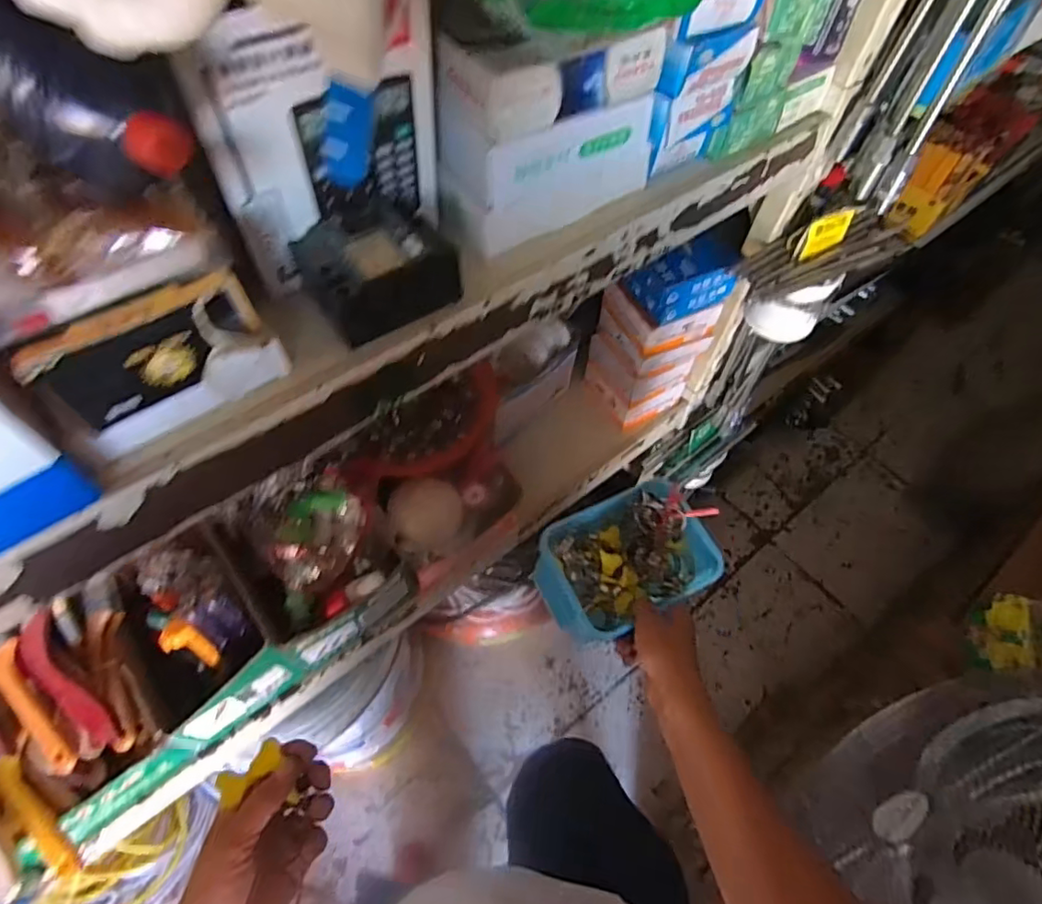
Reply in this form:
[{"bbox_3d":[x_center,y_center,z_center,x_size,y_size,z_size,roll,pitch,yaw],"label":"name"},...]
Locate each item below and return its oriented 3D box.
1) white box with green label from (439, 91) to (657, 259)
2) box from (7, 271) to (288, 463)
[{"bbox_3d":[0.020,-0.194,0.373,0.149,0.069,0.060,-32,66,-21],"label":"white box with green label"},{"bbox_3d":[-0.158,-0.038,0.261,0.022,0.066,0.092,39,64,18],"label":"box"}]

